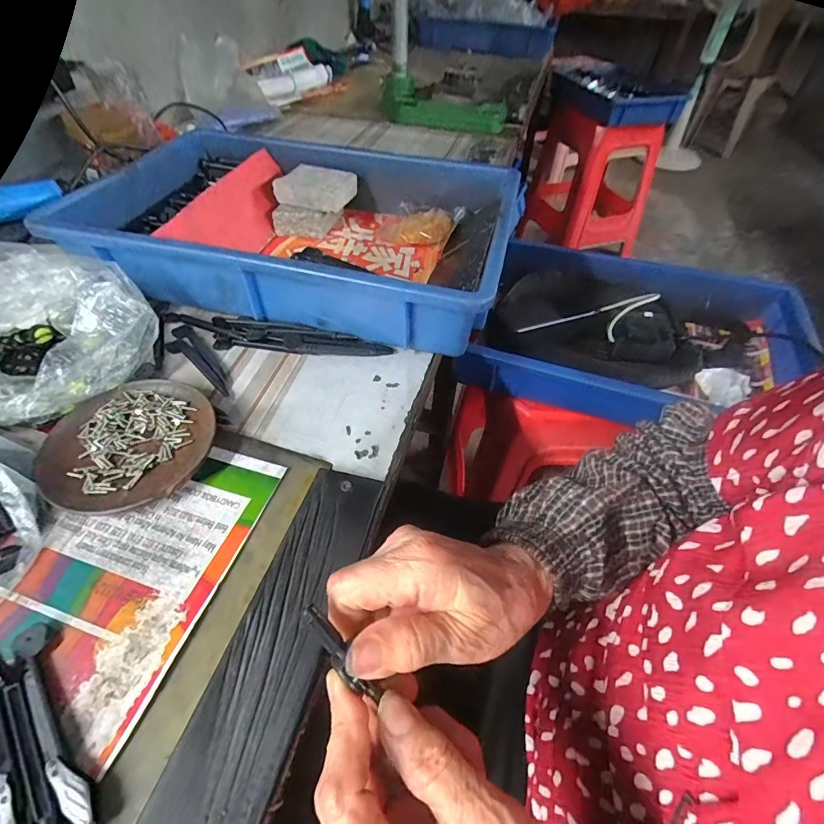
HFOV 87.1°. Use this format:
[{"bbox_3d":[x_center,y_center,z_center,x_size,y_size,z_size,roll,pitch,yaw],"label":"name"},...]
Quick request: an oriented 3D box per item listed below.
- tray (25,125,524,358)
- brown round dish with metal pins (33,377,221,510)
[{"bbox_3d":[-0.126,-0.218,0.485,0.460,0.077,0.307,13,50,9],"label":"tray"},{"bbox_3d":[-0.206,0.022,0.322,0.112,0.015,0.112,2,49,-3],"label":"brown round dish with metal pins"}]

